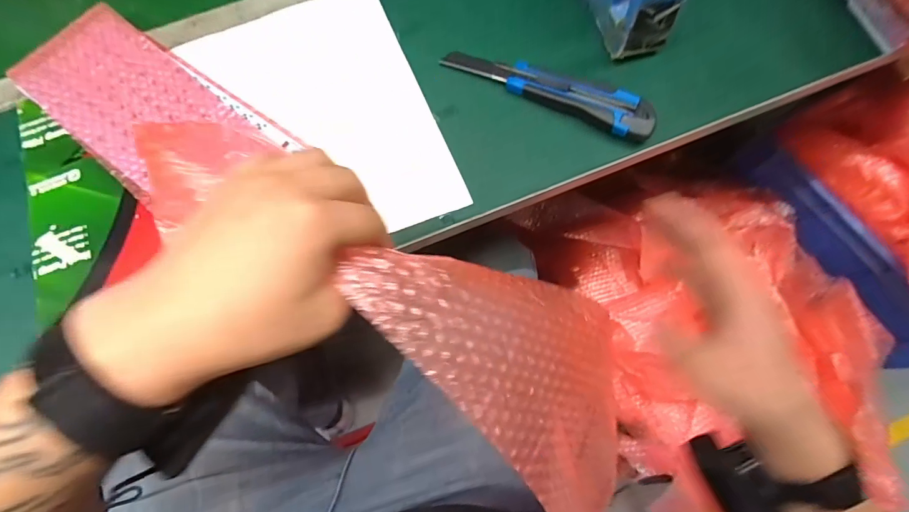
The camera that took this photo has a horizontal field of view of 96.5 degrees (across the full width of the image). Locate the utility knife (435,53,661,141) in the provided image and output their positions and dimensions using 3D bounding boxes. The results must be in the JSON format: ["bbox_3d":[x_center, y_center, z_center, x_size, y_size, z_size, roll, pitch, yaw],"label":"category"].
[{"bbox_3d":[0.090,-0.165,0.396,0.208,0.025,0.038,29,75,11],"label":"utility knife"}]

